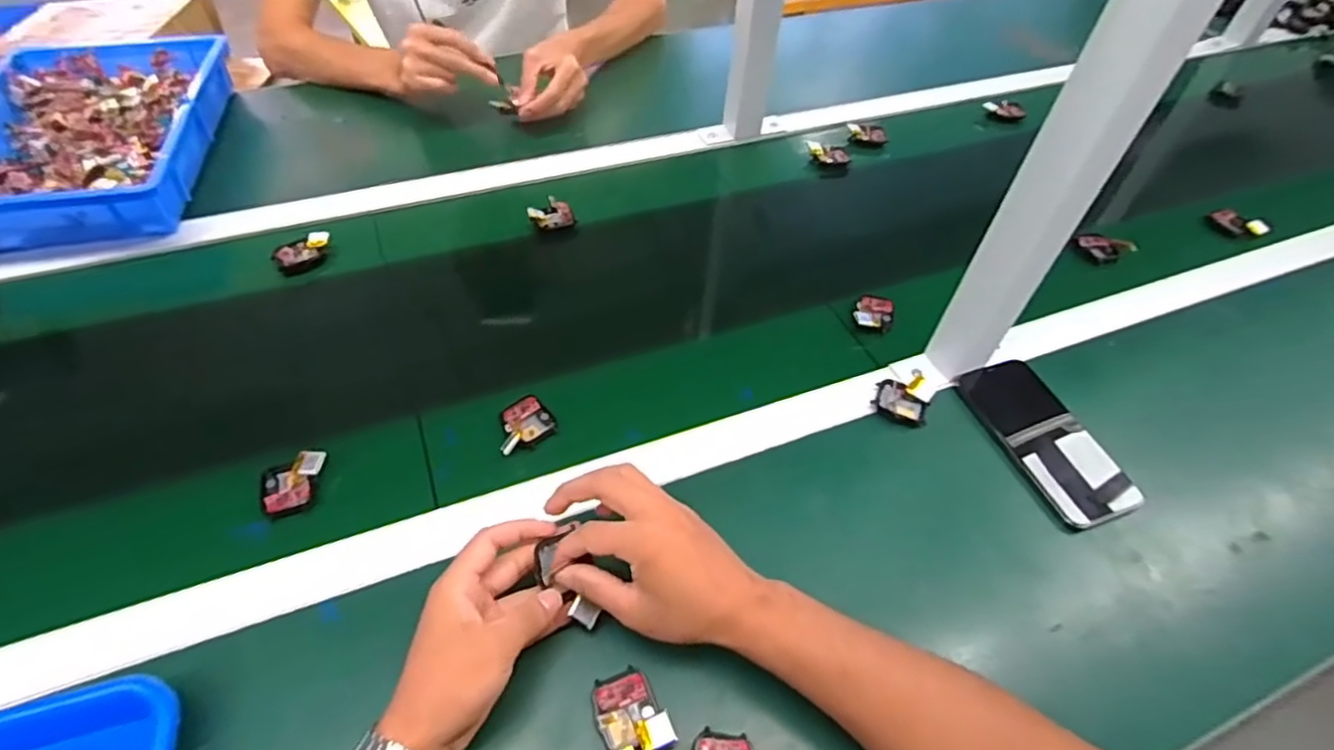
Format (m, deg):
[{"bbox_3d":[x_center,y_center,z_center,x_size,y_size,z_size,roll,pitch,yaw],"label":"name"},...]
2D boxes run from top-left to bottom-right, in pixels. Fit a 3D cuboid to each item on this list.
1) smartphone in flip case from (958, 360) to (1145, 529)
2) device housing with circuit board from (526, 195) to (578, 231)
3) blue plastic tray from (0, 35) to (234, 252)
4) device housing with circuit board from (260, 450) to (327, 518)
[{"bbox_3d":[0.329,0.054,0.563,0.076,0.016,0.159,-17,54,-15],"label":"smartphone in flip case"},{"bbox_3d":[-0.130,-0.182,0.731,0.049,0.025,0.027,-14,53,-13],"label":"device housing with circuit board"},{"bbox_3d":[-0.665,-0.280,0.746,0.264,0.054,0.364,-11,53,-11],"label":"blue plastic tray"},{"bbox_3d":[-0.287,0.085,0.505,0.048,0.025,0.043,-19,55,-17],"label":"device housing with circuit board"}]

